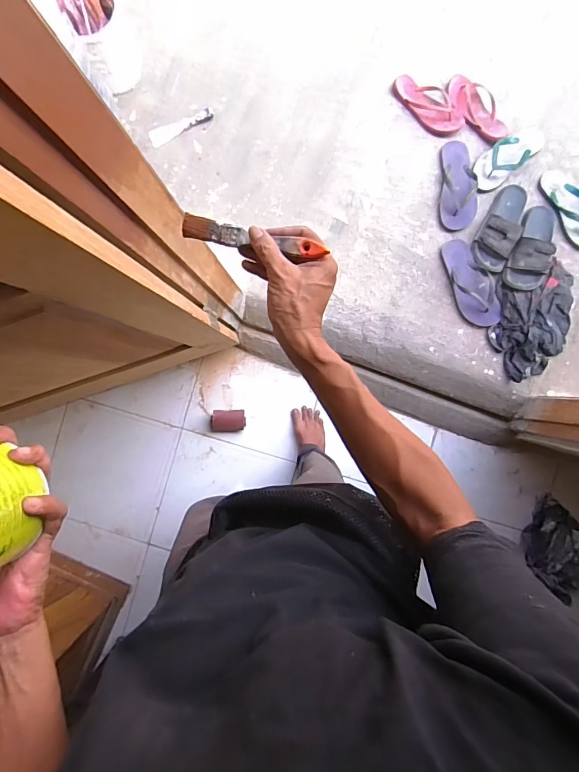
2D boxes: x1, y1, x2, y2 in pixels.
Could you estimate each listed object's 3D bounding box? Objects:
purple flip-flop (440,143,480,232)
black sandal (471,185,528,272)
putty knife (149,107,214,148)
[{"bbox_3d":[0.501,-0.598,1.218,0.101,0.036,0.268,3,90,1],"label":"purple flip-flop"},{"bbox_3d":[0.615,-0.463,1.188,0.107,0.054,0.261,26,90,3],"label":"black sandal"},{"bbox_3d":[-0.333,-0.802,1.276,0.208,0.013,0.056,-29,90,1],"label":"putty knife"}]

